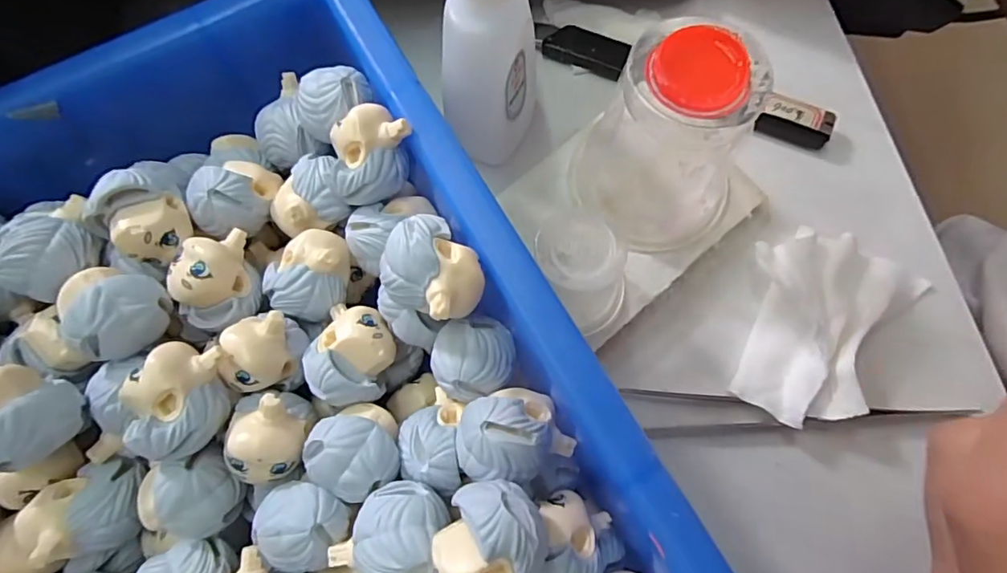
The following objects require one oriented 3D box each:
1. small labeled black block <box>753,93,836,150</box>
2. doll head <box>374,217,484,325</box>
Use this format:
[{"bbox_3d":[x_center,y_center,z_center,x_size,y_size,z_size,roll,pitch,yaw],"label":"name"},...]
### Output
[{"bbox_3d":[0.118,-0.066,0.211,0.028,0.011,0.014,18,73,6],"label":"small labeled black block"},{"bbox_3d":[-0.018,-0.003,0.135,0.025,0.024,0.026,0,72,0],"label":"doll head"}]

